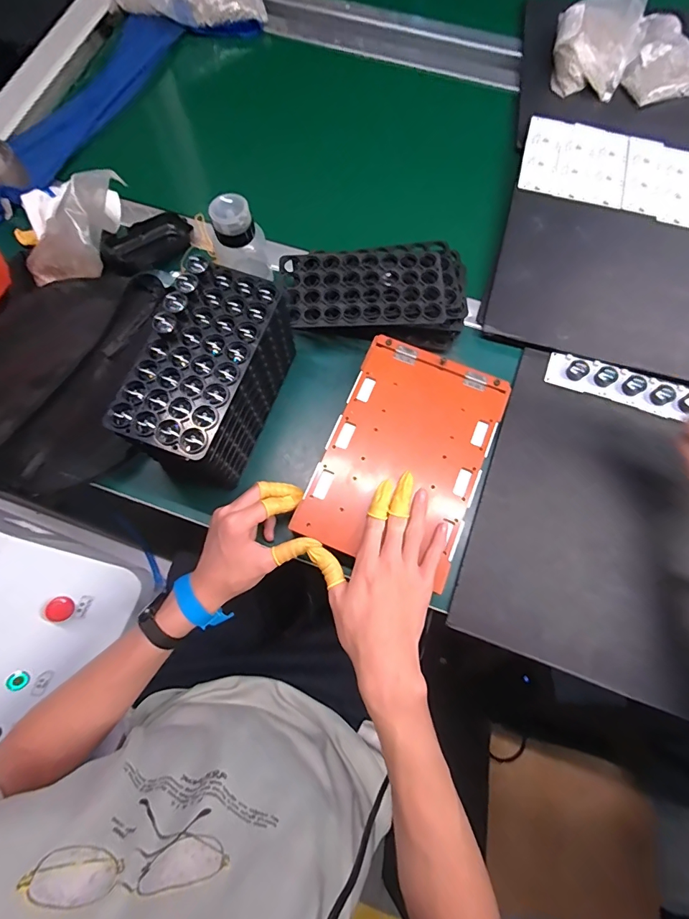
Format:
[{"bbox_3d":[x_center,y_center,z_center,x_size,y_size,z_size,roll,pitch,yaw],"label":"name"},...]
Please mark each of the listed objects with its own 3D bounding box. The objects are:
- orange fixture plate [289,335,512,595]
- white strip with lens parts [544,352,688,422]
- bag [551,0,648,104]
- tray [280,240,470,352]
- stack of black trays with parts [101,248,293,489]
[{"bbox_3d":[0.067,-0.008,0.448,0.161,0.006,0.244,23,76,7],"label":"orange fixture plate"},{"bbox_3d":[0.457,-0.046,0.477,0.434,0.009,0.045,19,75,6],"label":"white strip with lens parts"},{"bbox_3d":[0.386,-0.639,0.630,0.122,0.046,0.165,12,75,4],"label":"bag"},{"bbox_3d":[0.037,-0.201,0.515,0.216,0.051,0.117,-4,74,0],"label":"tray"},{"bbox_3d":[-0.138,-0.085,0.444,0.098,0.134,0.195,19,75,6],"label":"stack of black trays with parts"}]

